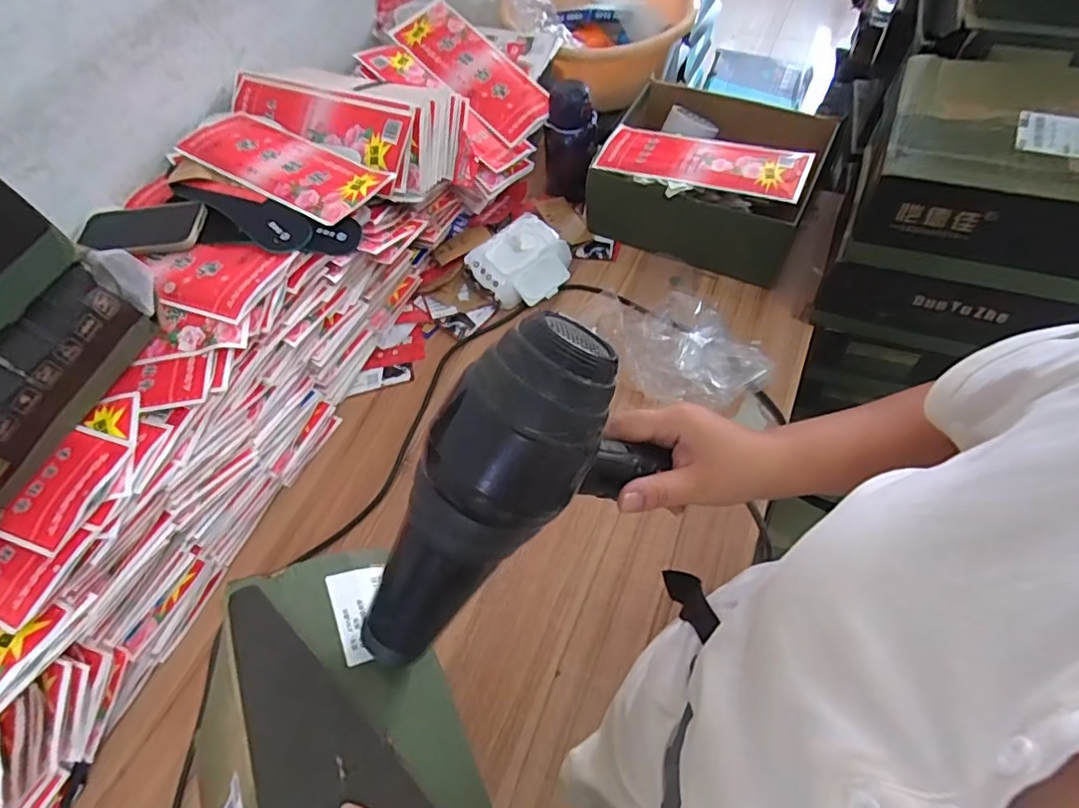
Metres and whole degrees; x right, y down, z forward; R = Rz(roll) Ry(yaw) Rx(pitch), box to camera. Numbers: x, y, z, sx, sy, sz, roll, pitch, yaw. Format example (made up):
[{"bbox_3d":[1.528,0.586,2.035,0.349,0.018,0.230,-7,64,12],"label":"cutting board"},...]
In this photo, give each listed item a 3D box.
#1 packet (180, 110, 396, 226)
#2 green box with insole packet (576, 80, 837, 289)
[{"bbox_3d":[-0.347,-0.323,0.759,0.302,0.023,0.120,26,64,18],"label":"packet"},{"bbox_3d":[0.271,-0.376,0.924,0.319,0.149,0.281,24,64,17],"label":"green box with insole packet"}]

